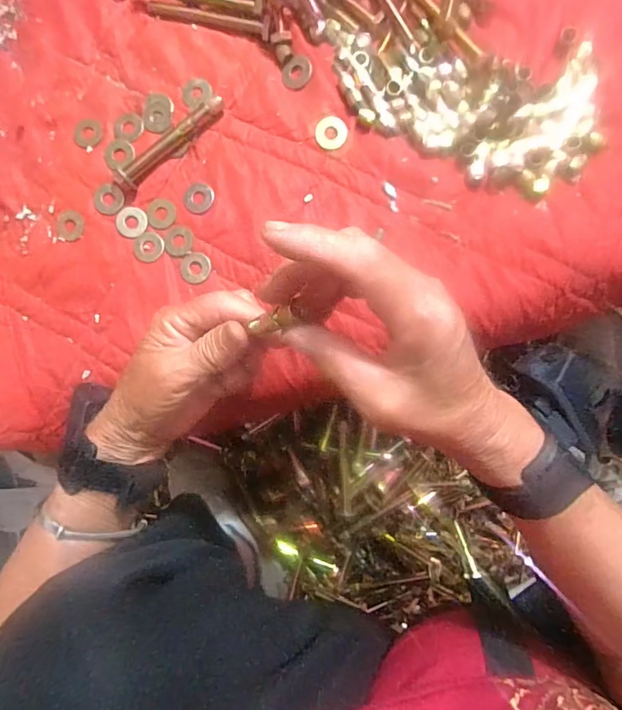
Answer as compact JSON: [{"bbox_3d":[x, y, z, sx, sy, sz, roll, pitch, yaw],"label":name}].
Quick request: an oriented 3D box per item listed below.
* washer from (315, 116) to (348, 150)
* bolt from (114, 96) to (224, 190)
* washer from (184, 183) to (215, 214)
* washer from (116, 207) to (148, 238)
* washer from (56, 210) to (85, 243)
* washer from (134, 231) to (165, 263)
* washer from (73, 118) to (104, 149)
[{"bbox_3d":[0.016,-0.174,0.366,0.024,0.004,0.025,0,86,4],"label":"washer"},{"bbox_3d":[-0.114,-0.171,0.374,0.102,0.011,0.020,-39,84,0],"label":"bolt"},{"bbox_3d":[-0.089,-0.125,0.372,0.024,0.004,0.024,0,86,4],"label":"washer"},{"bbox_3d":[-0.144,-0.107,0.375,0.026,0.004,0.024,0,86,4],"label":"washer"},{"bbox_3d":[-0.195,-0.104,0.379,0.023,0.004,0.025,10,87,5],"label":"washer"},{"bbox_3d":[-0.130,-0.086,0.373,0.024,0.004,0.024,0,86,4],"label":"washer"},{"bbox_3d":[-0.181,-0.180,0.380,0.023,0.004,0.024,0,86,4],"label":"washer"}]

